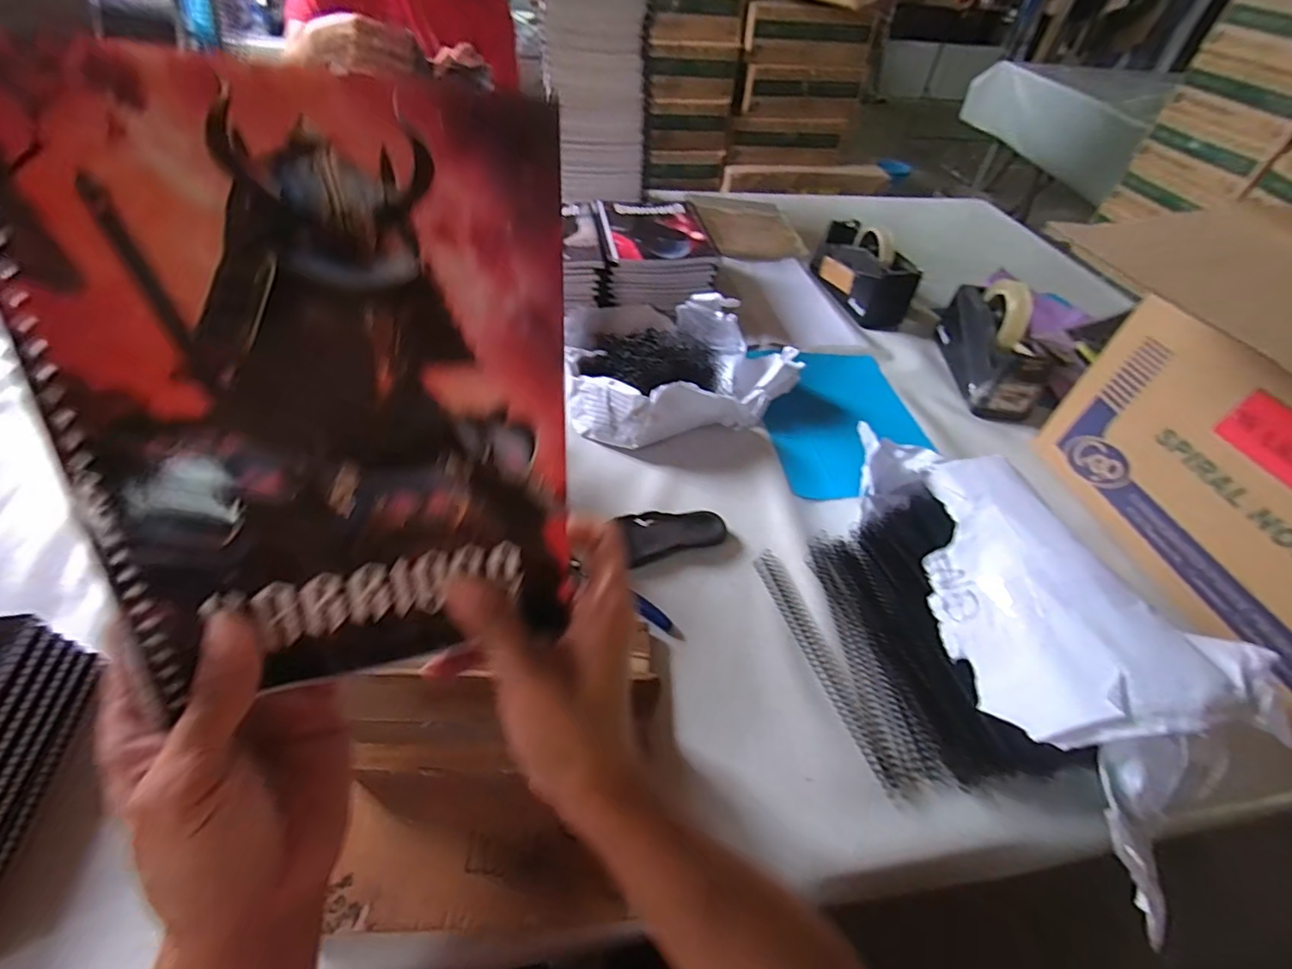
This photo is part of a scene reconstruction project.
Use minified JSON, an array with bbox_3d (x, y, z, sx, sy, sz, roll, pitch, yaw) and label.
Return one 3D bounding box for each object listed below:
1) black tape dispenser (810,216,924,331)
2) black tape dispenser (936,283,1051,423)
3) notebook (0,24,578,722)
[{"bbox_3d":[0.361,-0.363,0.907,0.097,0.101,0.200,-3,49,-9],"label":"black tape dispenser"},{"bbox_3d":[0.487,-0.201,0.758,0.068,0.124,0.196,5,48,-1],"label":"black tape dispenser"},{"bbox_3d":[-0.099,-0.019,0.179,0.146,0.192,0.008,-5,26,-21],"label":"notebook"}]

